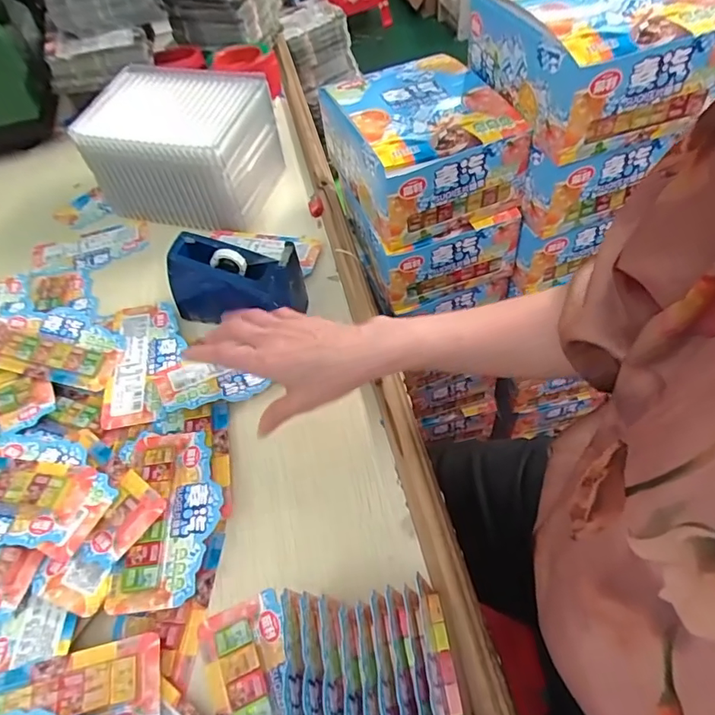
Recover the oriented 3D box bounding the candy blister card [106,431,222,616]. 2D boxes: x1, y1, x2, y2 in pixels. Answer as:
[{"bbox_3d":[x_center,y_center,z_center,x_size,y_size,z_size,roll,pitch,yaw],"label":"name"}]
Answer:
[{"bbox_3d":[-0.151,0.122,0.410,0.074,0.013,0.148,-2,51,-7],"label":"candy blister card"}]

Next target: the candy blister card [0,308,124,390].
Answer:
[{"bbox_3d":[-0.325,-0.016,0.522,0.167,0.018,0.072,9,53,8],"label":"candy blister card"}]

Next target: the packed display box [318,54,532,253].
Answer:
[{"bbox_3d":[0.061,-0.232,0.547,0.149,0.098,0.200,-18,54,-13],"label":"packed display box"}]

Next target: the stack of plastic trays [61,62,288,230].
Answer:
[{"bbox_3d":[-0.217,-0.259,0.650,0.204,0.144,0.147,12,54,10],"label":"stack of plastic trays"}]

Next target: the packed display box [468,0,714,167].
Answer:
[{"bbox_3d":[0.213,-0.291,0.477,0.149,0.100,0.193,-14,54,-10],"label":"packed display box"}]

